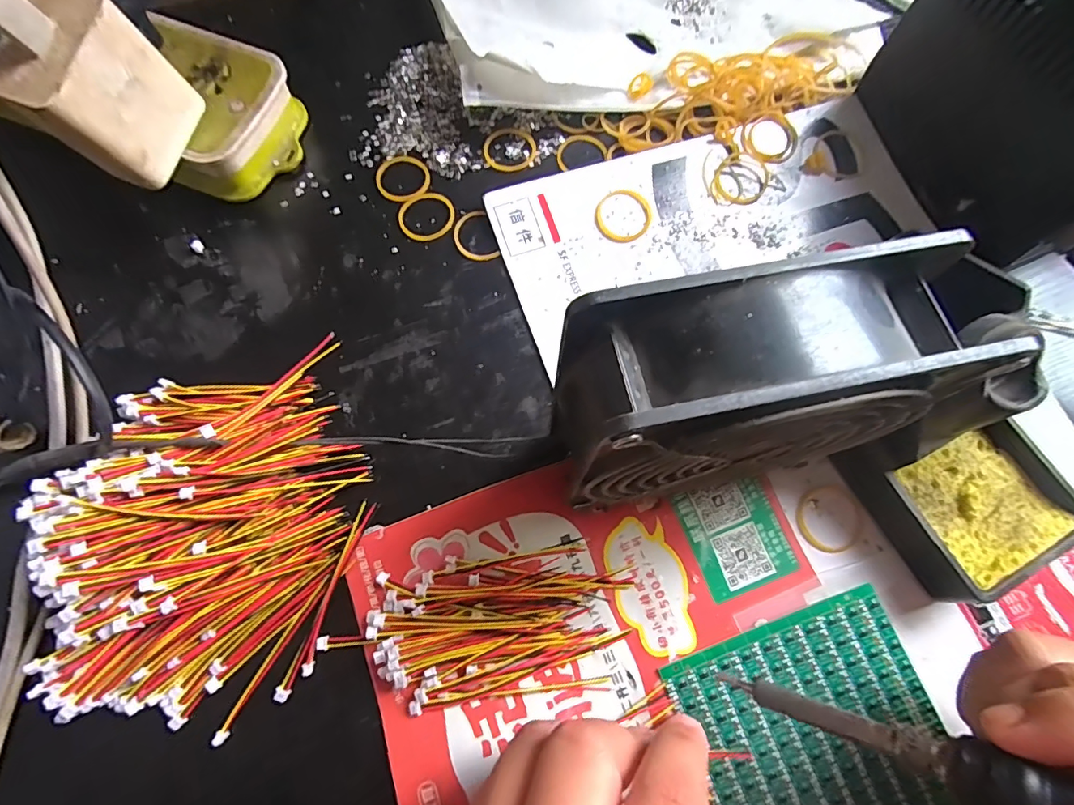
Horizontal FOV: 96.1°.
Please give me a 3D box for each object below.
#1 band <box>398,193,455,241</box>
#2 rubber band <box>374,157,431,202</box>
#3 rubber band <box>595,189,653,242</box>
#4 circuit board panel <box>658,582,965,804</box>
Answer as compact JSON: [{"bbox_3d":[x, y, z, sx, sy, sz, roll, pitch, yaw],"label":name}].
[{"bbox_3d":[-0.061,-0.104,0.267,0.031,0.004,0.030,1,75,-2],"label":"band"},{"bbox_3d":[-0.076,-0.128,0.273,0.030,0.004,0.030,1,75,-2],"label":"rubber band"},{"bbox_3d":[0.048,-0.104,0.269,0.032,0.004,0.030,1,75,-2],"label":"rubber band"},{"bbox_3d":[0.115,0.138,0.195,0.097,0.005,0.094,-20,75,-5],"label":"circuit board panel"}]

